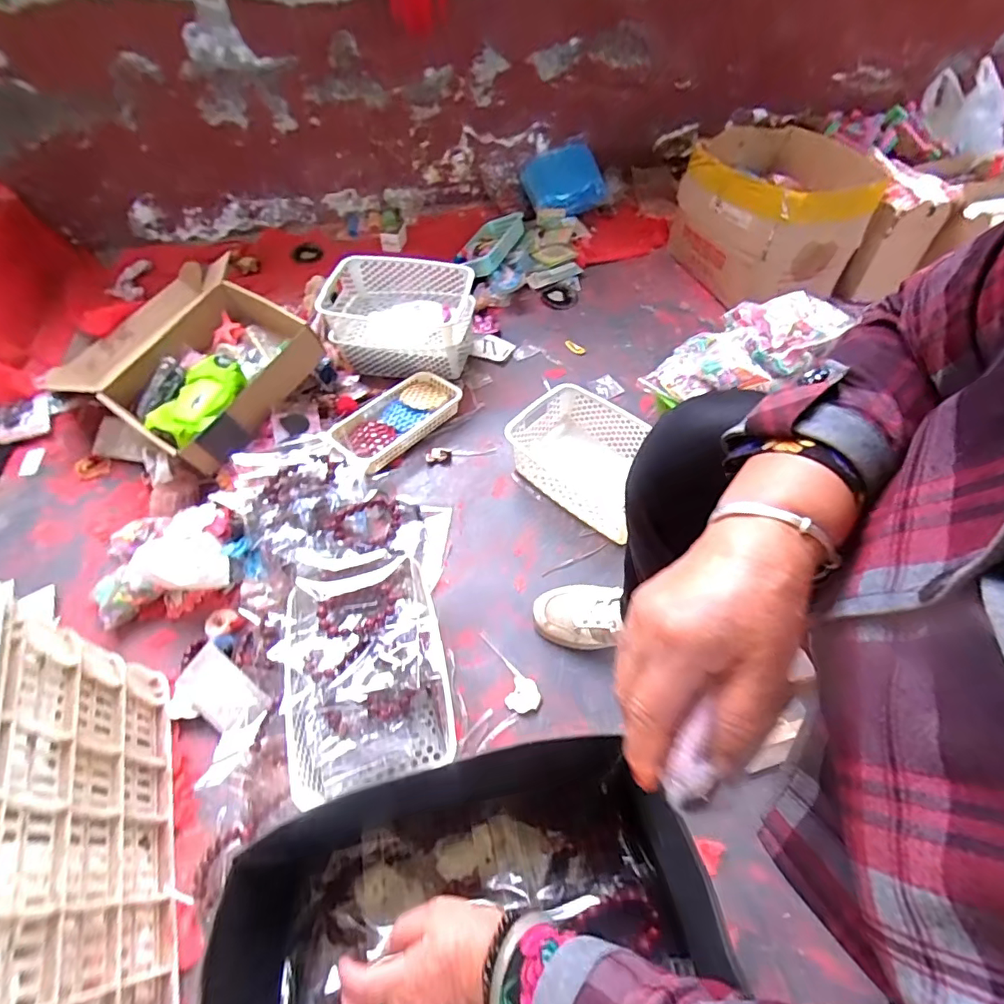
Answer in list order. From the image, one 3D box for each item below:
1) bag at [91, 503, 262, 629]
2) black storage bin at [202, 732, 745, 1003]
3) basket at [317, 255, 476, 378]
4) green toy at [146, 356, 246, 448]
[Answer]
[{"bbox_3d":[-0.516,0.088,0.791,0.231,0.089,0.164,-16,55,-11],"label":"bag"},{"bbox_3d":[-0.016,0.440,0.456,0.437,0.168,0.325,-12,54,-8],"label":"black storage bin"},{"bbox_3d":[-0.217,-0.388,1.064,0.295,0.170,0.201,5,54,5],"label":"basket"},{"bbox_3d":[-0.559,-0.196,0.909,0.163,0.042,0.206,18,56,14],"label":"green toy"}]

